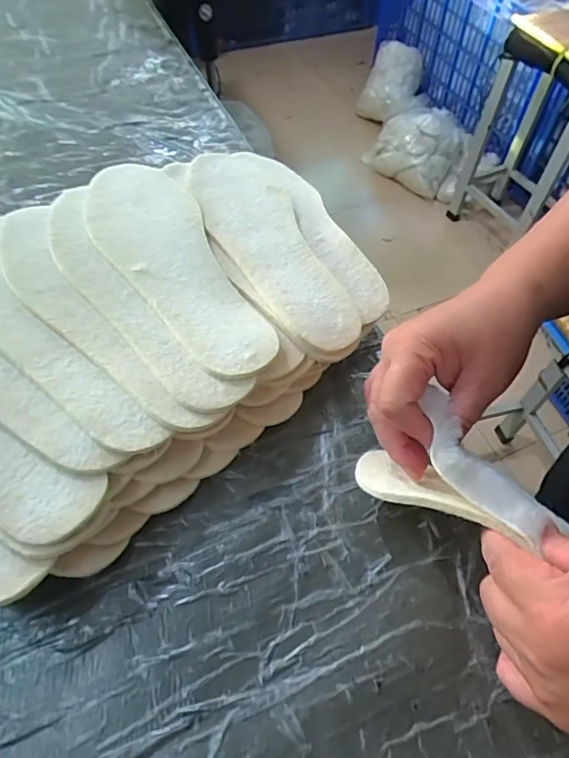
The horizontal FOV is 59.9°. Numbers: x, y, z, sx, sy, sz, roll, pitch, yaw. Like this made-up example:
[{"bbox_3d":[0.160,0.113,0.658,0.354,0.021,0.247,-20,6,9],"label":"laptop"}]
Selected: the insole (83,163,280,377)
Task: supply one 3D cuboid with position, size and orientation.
[{"bbox_3d":[-0.089,-0.093,0.379,0.085,0.014,0.239,-21,58,-19],"label":"insole"}]

